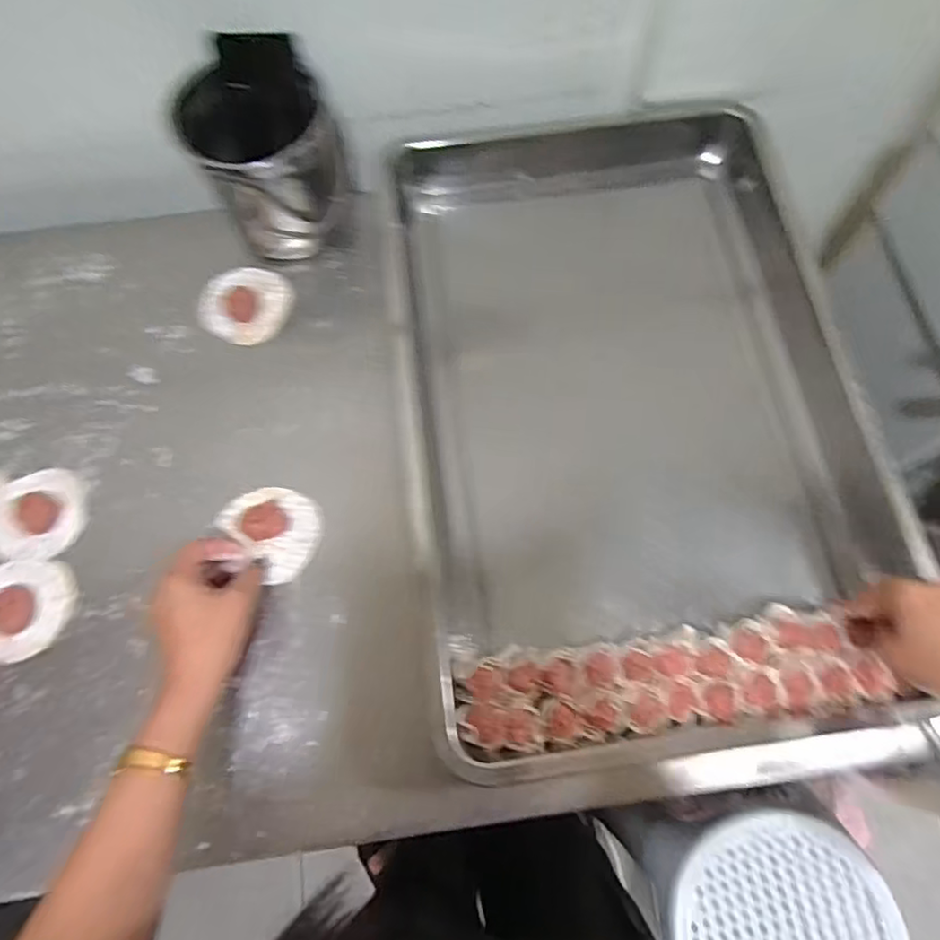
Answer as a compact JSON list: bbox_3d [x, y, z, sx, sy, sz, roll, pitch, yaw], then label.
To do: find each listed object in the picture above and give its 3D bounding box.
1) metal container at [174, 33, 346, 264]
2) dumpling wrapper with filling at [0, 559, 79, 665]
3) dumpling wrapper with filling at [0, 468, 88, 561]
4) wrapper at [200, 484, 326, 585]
[{"bbox_3d":[-0.184,-0.284,0.577,0.109,0.138,0.107,13,73,4],"label":"metal container"},{"bbox_3d":[-0.370,0.114,0.508,0.080,0.015,0.082,10,72,3],"label":"dumpling wrapper with filling"},{"bbox_3d":[-0.377,0.038,0.546,0.077,0.010,0.080,5,72,1],"label":"dumpling wrapper with filling"},{"bbox_3d":[-0.169,0.052,0.530,0.084,0.034,0.075,19,73,6],"label":"wrapper"}]

